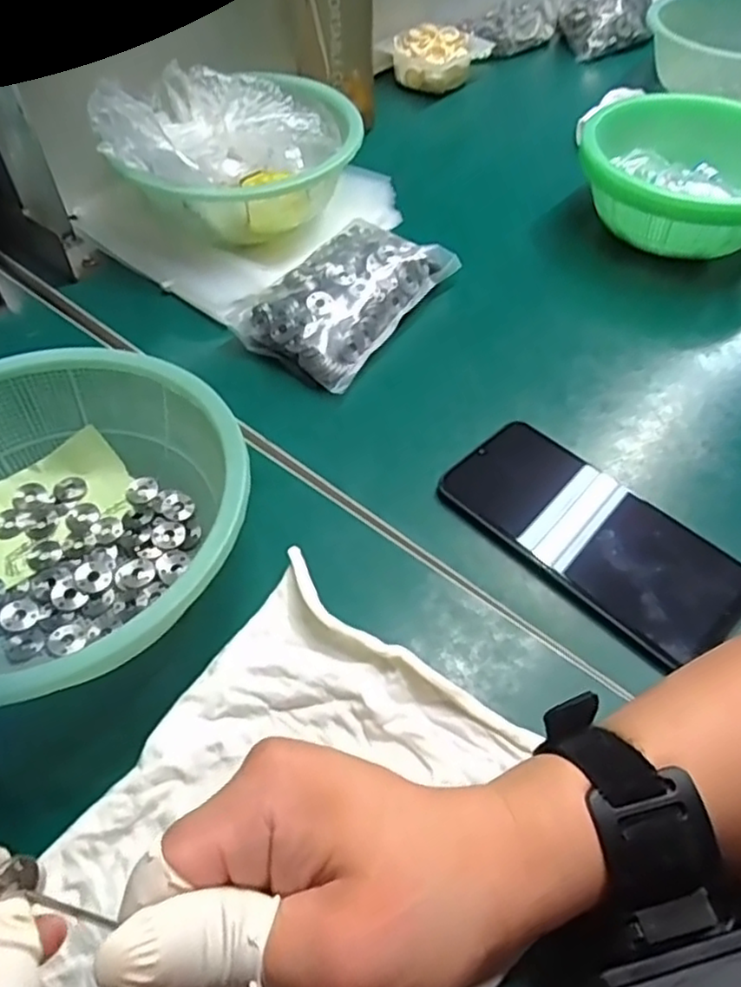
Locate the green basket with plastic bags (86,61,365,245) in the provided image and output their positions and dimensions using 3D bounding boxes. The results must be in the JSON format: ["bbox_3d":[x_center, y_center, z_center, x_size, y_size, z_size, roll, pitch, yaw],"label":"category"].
[{"bbox_3d":[-0.098,-0.260,0.507,0.179,0.090,0.165,-3,53,-3],"label":"green basket with plastic bags"}]

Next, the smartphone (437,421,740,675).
[{"bbox_3d":[0.113,0.019,0.345,0.074,0.014,0.151,-37,62,-25],"label":"smartphone"}]

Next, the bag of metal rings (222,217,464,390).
[{"bbox_3d":[-0.018,-0.137,0.453,0.093,0.031,0.140,28,58,19],"label":"bag of metal rings"}]

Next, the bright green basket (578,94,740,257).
[{"bbox_3d":[0.232,-0.226,0.496,0.150,0.074,0.148,30,58,20],"label":"bright green basket"}]

